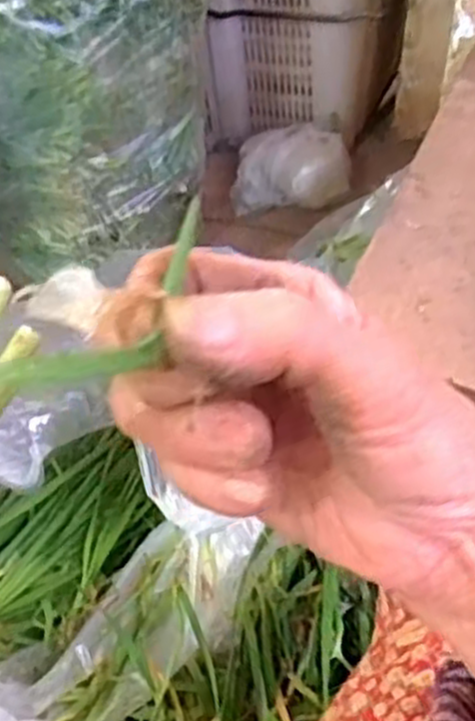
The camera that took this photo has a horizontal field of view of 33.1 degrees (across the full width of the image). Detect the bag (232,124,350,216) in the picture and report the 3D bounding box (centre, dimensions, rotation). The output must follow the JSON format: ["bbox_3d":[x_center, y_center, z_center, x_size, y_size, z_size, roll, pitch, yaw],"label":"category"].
[{"bbox_3d":[0.084,-0.295,1.232,0.176,0.096,0.104,6,51,5],"label":"bag"}]

